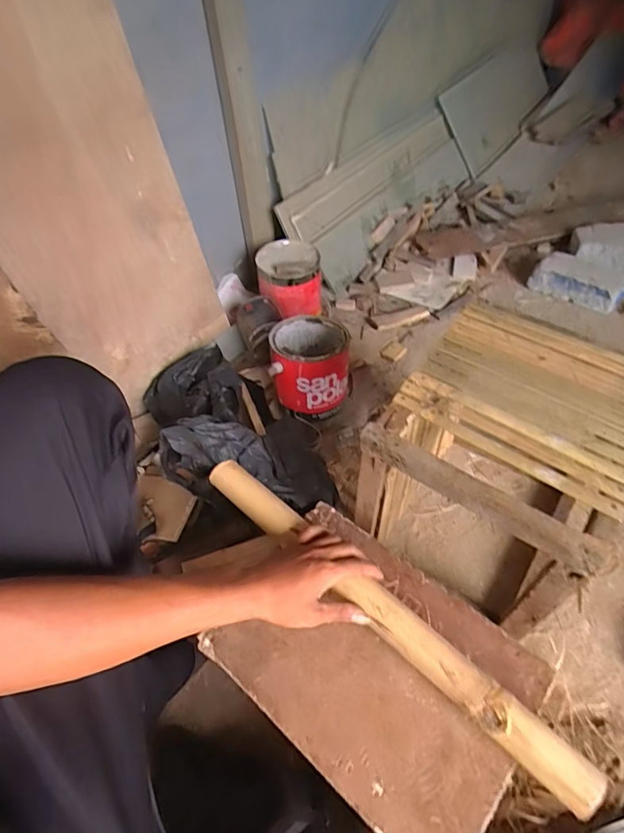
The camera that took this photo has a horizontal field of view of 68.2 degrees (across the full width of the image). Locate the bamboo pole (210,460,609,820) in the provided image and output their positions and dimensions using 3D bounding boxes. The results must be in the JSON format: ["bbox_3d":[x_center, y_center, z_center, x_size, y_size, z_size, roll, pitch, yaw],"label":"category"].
[{"bbox_3d":[0.057,0.198,0.508,0.491,0.040,0.044,35,62,28],"label":"bamboo pole"}]

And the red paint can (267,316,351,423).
[{"bbox_3d":[-0.006,-0.099,0.928,0.156,0.169,0.164,-5,40,1],"label":"red paint can"}]

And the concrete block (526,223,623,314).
[{"bbox_3d":[0.773,-0.408,1.214,0.241,0.073,0.359,36,62,30],"label":"concrete block"}]

